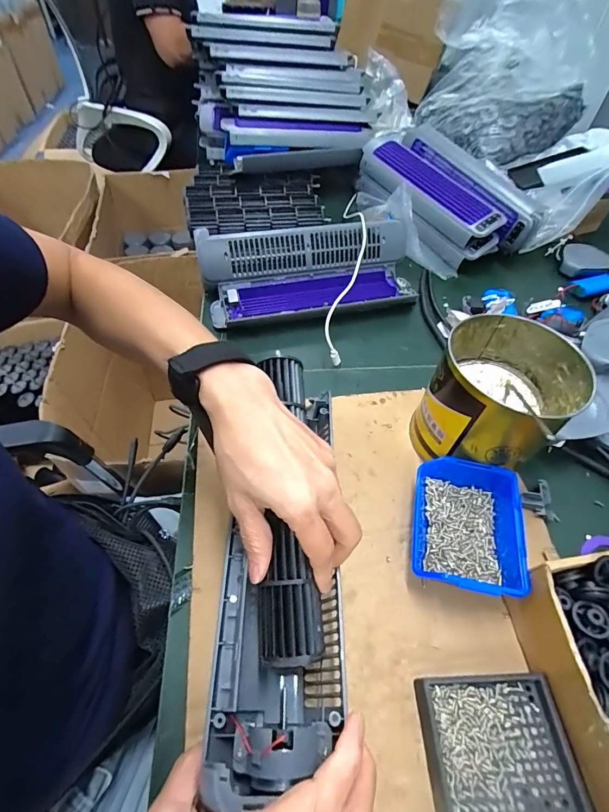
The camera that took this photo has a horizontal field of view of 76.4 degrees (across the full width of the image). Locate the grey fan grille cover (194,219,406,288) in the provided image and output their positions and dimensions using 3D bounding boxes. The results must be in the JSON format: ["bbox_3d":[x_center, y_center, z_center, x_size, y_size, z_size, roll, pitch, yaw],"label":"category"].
[{"bbox_3d":[-0.002,-0.227,0.560,0.291,0.068,0.035,-10,25,-9],"label":"grey fan grille cover"}]

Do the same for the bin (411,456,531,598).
[{"bbox_3d":[0.140,0.106,0.337,0.086,0.043,0.107,13,54,7],"label":"bin"}]

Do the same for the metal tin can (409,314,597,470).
[{"bbox_3d":[0.180,-0.003,0.380,0.121,0.112,0.129,1,53,-2],"label":"metal tin can"}]

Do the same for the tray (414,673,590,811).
[{"bbox_3d":[0.129,0.252,0.242,0.095,0.020,0.133,-1,53,-4],"label":"tray"}]

